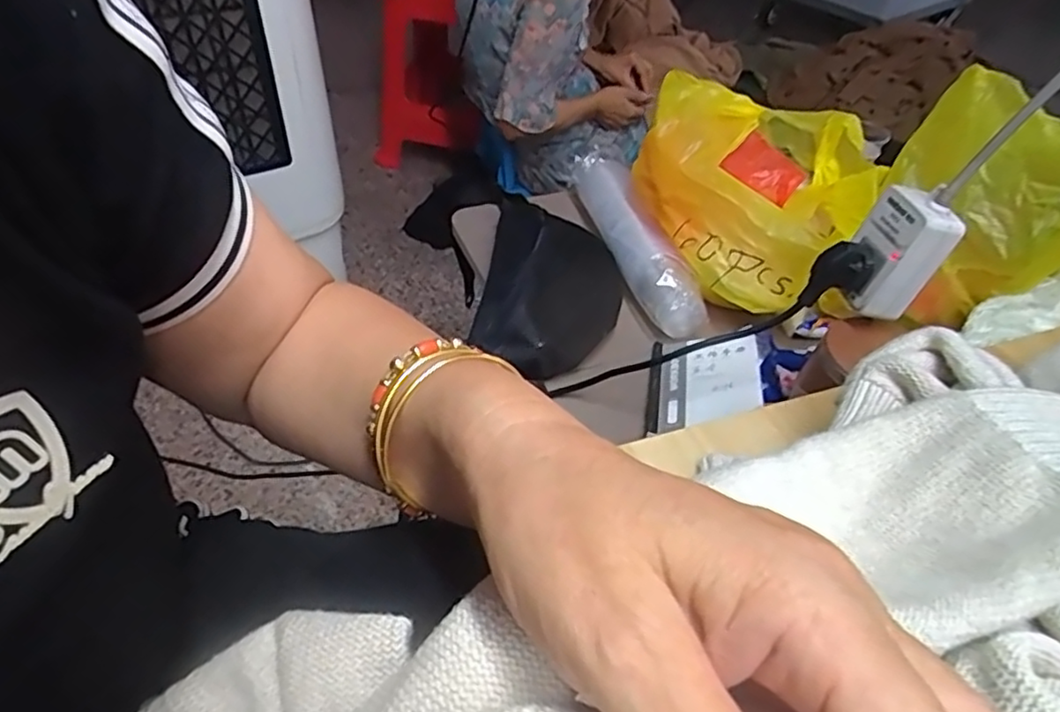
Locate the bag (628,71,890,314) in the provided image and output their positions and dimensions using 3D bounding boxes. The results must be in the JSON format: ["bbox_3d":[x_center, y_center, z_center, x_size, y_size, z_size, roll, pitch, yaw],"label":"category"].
[{"bbox_3d":[0.236,-0.195,0.723,0.221,0.138,0.267,14,46,9],"label":"bag"}]

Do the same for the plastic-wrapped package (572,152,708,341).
[{"bbox_3d":[0.116,-0.150,0.765,0.059,0.057,0.323,-10,48,-15],"label":"plastic-wrapped package"}]

